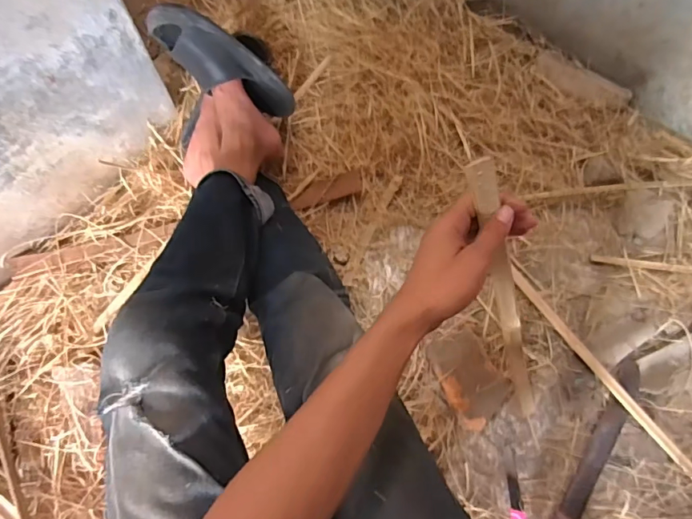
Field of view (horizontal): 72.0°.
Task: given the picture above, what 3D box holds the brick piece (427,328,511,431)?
[{"bbox_3d":[0.205,0.195,0.793,0.103,0.050,0.155,-30,72,-11],"label":"brick piece"}]

